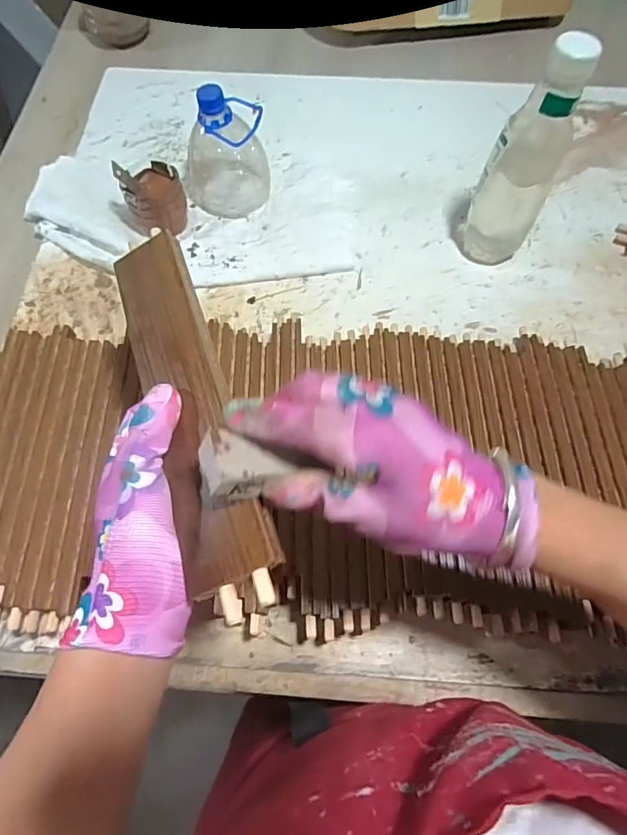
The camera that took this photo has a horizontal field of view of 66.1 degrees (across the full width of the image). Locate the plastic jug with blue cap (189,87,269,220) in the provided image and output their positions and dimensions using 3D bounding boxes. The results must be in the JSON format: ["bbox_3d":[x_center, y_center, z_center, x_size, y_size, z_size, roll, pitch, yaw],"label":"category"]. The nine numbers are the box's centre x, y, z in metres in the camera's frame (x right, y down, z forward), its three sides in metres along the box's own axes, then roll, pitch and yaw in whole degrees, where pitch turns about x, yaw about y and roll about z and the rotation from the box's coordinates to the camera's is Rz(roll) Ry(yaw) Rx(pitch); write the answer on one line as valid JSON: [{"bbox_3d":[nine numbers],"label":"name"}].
[{"bbox_3d":[-0.106,-0.320,0.581,0.099,0.127,0.084,-8,67,-4],"label":"plastic jug with blue cap"}]

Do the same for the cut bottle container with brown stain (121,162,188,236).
[{"bbox_3d":[-0.191,-0.261,0.590,0.070,0.063,0.077,-22,69,-10],"label":"cut bottle container with brown stain"}]

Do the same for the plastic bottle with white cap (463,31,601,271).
[{"bbox_3d":[0.218,-0.255,0.506,0.072,0.230,0.067,30,70,11],"label":"plastic bottle with white cap"}]

